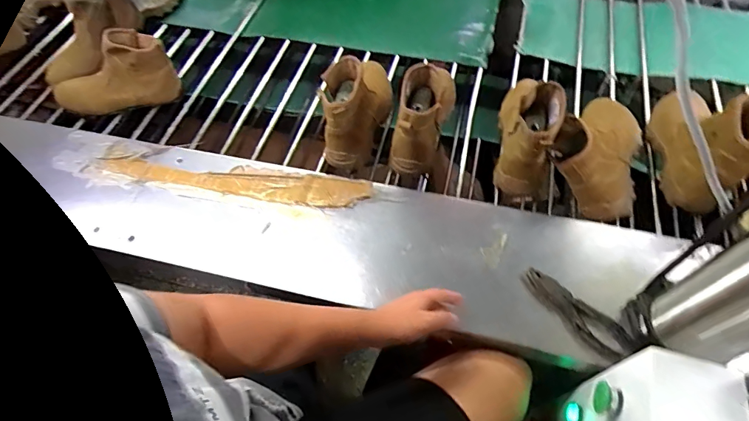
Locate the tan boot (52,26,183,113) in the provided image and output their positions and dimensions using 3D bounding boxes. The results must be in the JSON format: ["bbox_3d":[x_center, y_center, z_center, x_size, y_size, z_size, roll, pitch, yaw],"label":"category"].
[{"bbox_3d":[-0.542,-0.263,0.900,0.273,0.143,0.083,-17,56,20],"label":"tan boot"}]

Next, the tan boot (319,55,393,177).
[{"bbox_3d":[-0.034,-0.218,0.845,0.089,0.190,0.247,8,59,9],"label":"tan boot"}]

